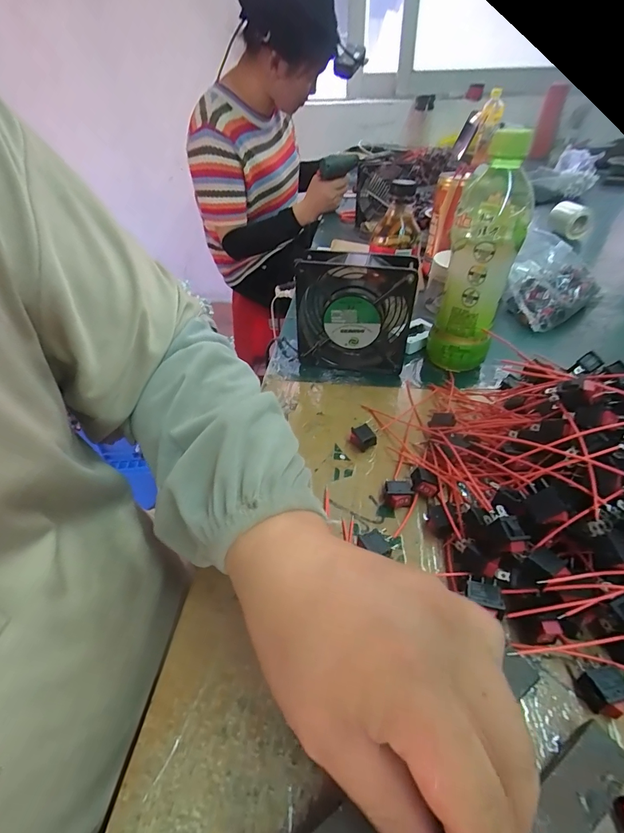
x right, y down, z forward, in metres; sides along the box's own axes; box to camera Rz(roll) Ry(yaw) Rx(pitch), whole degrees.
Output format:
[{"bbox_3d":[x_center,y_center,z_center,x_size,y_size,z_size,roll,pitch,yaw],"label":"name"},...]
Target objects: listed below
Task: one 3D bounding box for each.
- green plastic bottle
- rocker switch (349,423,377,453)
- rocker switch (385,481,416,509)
[{"bbox_3d":[0.168,-0.154,0.383,0.067,0.204,0.067,16,45,20],"label":"green plastic bottle"},{"bbox_3d":[0.045,0.019,0.340,0.017,0.014,0.019,-17,43,-17],"label":"rocker switch"},{"bbox_3d":[0.068,0.061,0.295,0.022,0.014,0.019,2,41,5],"label":"rocker switch"}]

